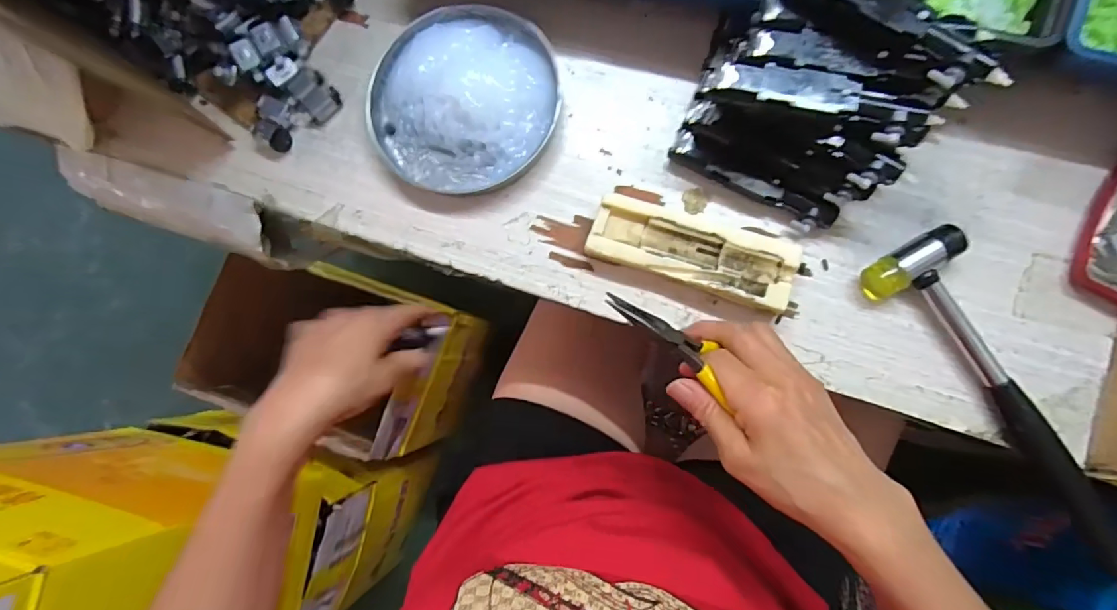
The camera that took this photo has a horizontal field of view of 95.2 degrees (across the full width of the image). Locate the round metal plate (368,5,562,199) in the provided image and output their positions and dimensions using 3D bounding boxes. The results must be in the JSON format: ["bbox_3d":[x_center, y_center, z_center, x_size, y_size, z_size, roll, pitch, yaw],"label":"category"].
[{"bbox_3d":[-0.073,-0.158,0.384,0.143,0.028,0.140,-1,85,7],"label":"round metal plate"}]

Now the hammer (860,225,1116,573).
[{"bbox_3d":[0.288,0.060,0.322,0.059,0.024,0.231,-32,82,3],"label":"hammer"}]

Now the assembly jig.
[{"bbox_3d":[0.091,-0.037,0.355,0.136,0.024,0.048,18,87,8],"label":"assembly jig"}]

